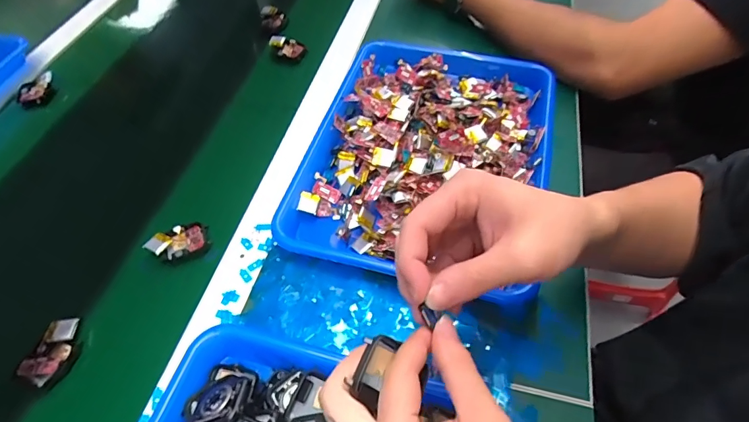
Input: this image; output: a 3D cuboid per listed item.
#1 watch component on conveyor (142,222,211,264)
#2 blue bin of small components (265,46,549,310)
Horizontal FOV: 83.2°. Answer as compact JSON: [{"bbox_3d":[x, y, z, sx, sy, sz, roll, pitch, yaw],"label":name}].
[{"bbox_3d":[-0.194,0.031,0.417,0.055,0.012,0.035,-25,57,-14],"label":"watch component on conveyor"},{"bbox_3d":[0.060,-0.078,0.464,0.254,0.047,0.337,13,56,11],"label":"blue bin of small components"}]

